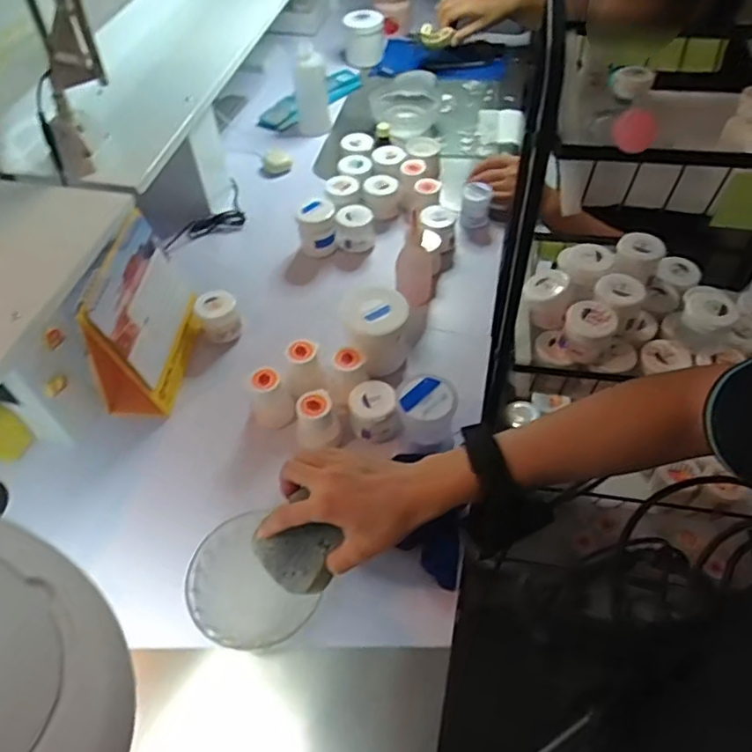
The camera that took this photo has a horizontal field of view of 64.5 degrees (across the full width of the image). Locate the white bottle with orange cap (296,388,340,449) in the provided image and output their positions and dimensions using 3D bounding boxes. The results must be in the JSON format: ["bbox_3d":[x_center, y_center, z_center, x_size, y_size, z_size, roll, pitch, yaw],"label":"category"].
[{"bbox_3d":[-0.064,0.048,0.641,0.046,0.062,0.039,-10,52,-5],"label":"white bottle with orange cap"}]

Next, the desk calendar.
[{"bbox_3d":[-0.267,-0.061,0.669,0.068,0.163,0.188,2,52,5],"label":"desk calendar"}]

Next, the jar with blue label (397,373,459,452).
[{"bbox_3d":[0.054,0.040,0.630,0.059,0.068,0.060,-2,52,2],"label":"jar with blue label"}]

